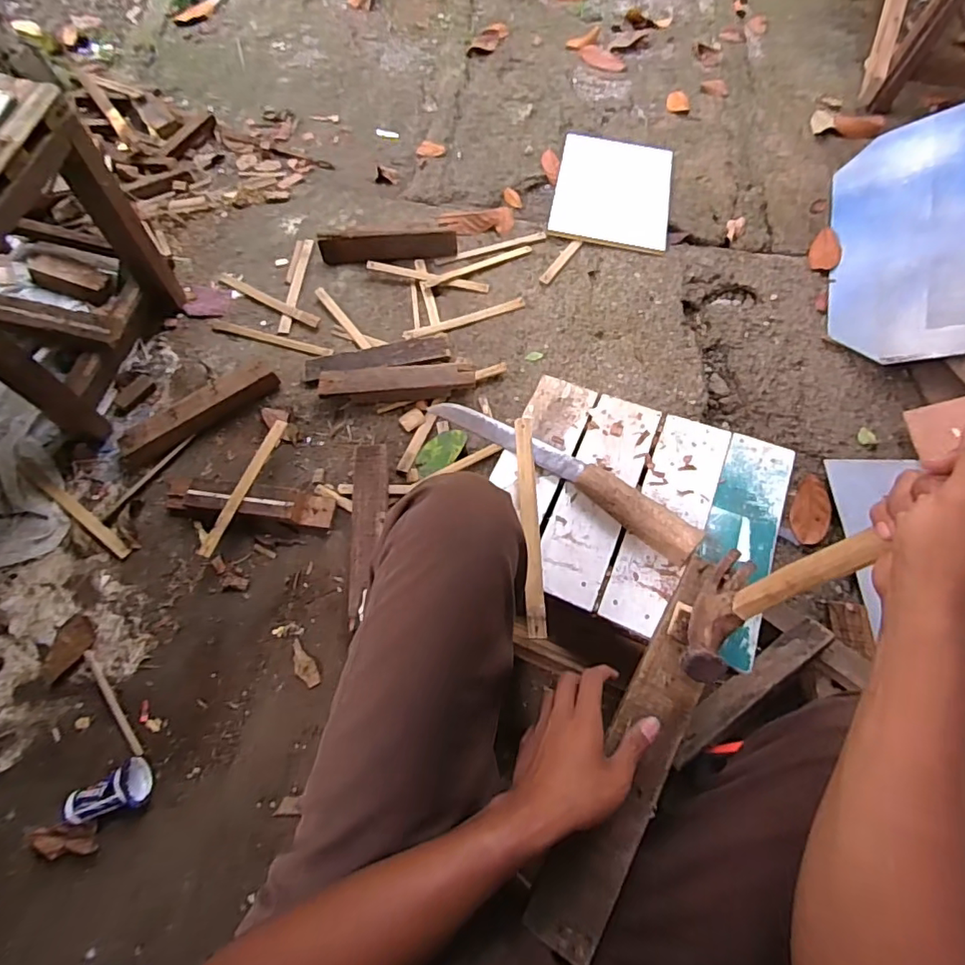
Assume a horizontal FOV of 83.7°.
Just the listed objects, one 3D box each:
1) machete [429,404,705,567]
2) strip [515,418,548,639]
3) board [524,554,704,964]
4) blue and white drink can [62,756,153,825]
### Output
[{"bbox_3d":[0.090,-0.020,0.664,0.369,0.035,0.043,32,68,28],"label":"machete"},{"bbox_3d":[0.056,0.043,0.633,0.021,0.009,0.269,-1,67,0],"label":"strip"},{"bbox_3d":[0.146,0.236,0.505,0.066,0.024,0.357,25,68,11],"label":"board"},{"bbox_3d":[-0.574,0.472,0.831,0.101,0.060,0.069,-14,68,-5],"label":"blue and white drink can"}]

